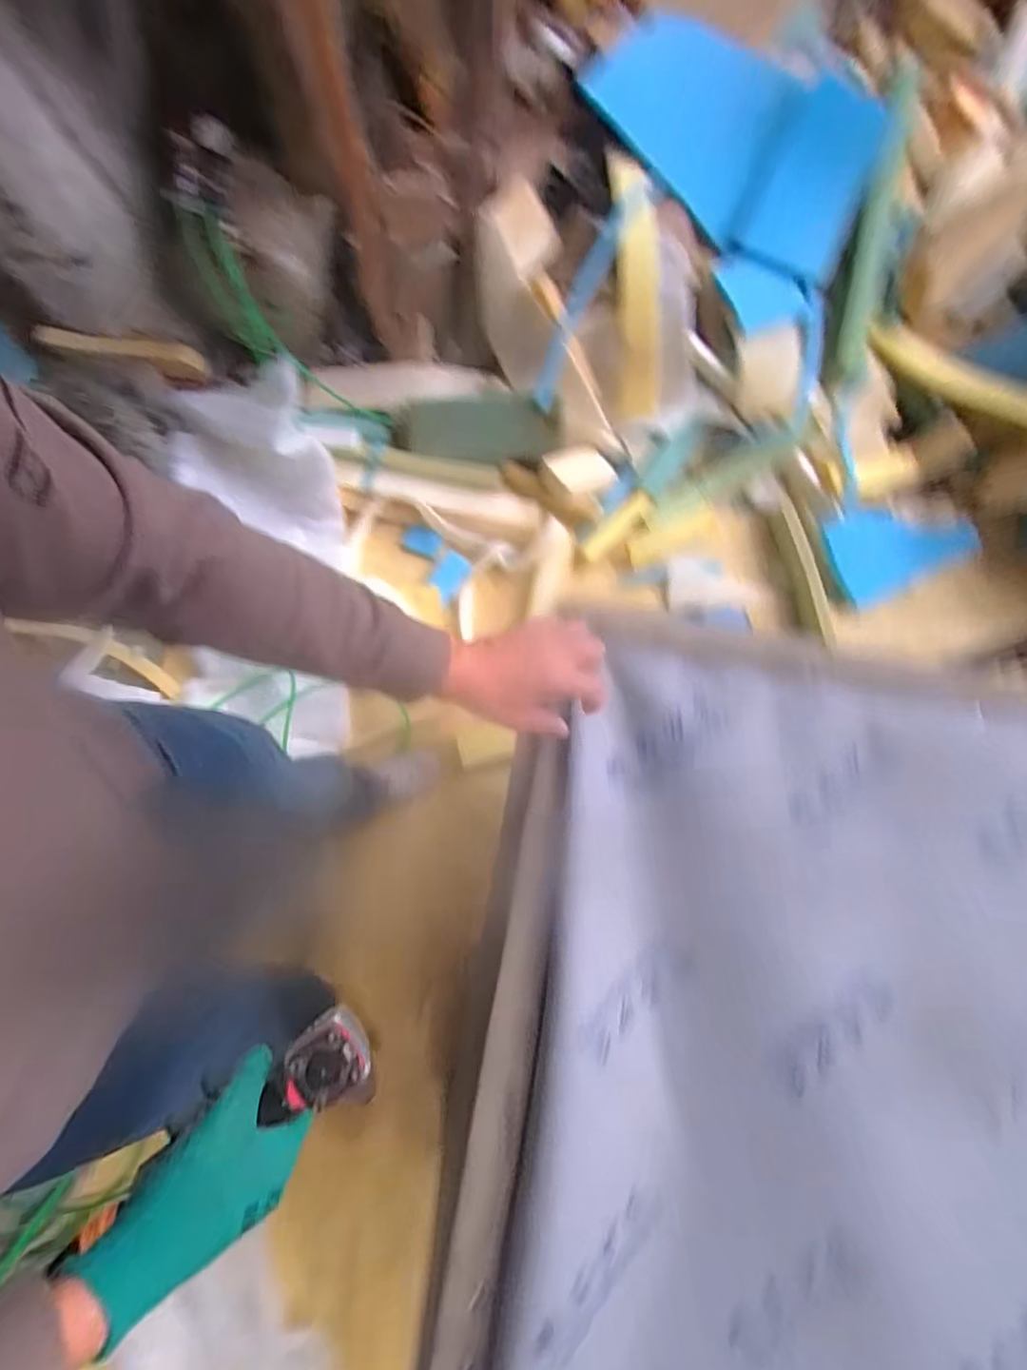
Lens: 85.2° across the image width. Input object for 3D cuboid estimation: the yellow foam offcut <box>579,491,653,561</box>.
[{"bbox_3d":[0.258,-0.400,1.402,0.217,0.035,0.054,-42,82,-7],"label":"yellow foam offcut"}]

